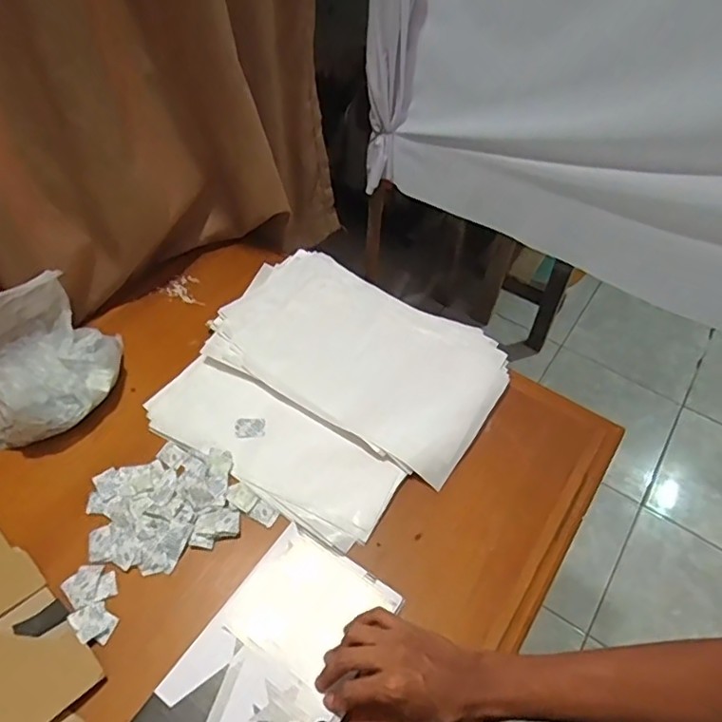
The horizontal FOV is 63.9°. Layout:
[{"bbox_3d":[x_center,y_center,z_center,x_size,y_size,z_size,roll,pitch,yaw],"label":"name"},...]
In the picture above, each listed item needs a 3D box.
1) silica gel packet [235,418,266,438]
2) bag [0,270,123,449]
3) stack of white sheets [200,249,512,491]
[{"bbox_3d":[-0.156,0.094,0.812,0.043,0.005,0.031,1,49,0],"label":"silica gel packet"},{"bbox_3d":[-0.434,-0.005,0.778,0.155,0.176,0.207,32,56,24],"label":"bag"},{"bbox_3d":[-0.005,-0.017,0.887,0.430,0.037,0.269,26,54,20],"label":"stack of white sheets"}]

